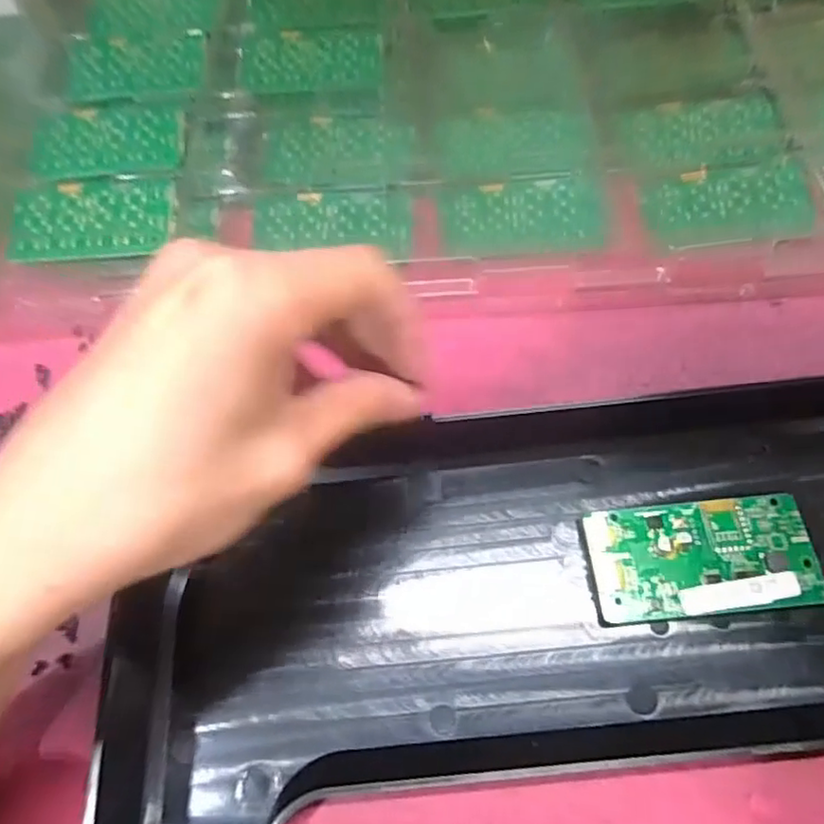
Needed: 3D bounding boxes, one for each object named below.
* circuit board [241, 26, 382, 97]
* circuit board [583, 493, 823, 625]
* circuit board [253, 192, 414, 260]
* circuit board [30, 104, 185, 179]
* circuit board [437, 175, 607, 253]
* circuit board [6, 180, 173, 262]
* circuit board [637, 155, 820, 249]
[{"bbox_3d":[-0.067,-0.237,0.416,0.093,0.007,0.057,1,66,2],"label":"circuit board"},{"bbox_3d":[0.126,0.064,0.273,0.094,0.010,0.048,-5,66,-1],"label":"circuit board"},{"bbox_3d":[-0.046,-0.111,0.362,0.093,0.004,0.044,3,66,3],"label":"circuit board"},{"bbox_3d":[-0.185,-0.165,0.382,0.087,0.010,0.054,-6,66,-2],"label":"circuit board"},{"bbox_3d":[0.063,-0.113,0.359,0.091,0.006,0.050,0,66,1],"label":"circuit board"},{"bbox_3d":[-0.181,-0.109,0.353,0.088,0.004,0.049,-3,76,2],"label":"circuit board"},{"bbox_3d":[0.180,-0.121,0.357,0.092,0.007,0.053,-4,66,0],"label":"circuit board"}]

